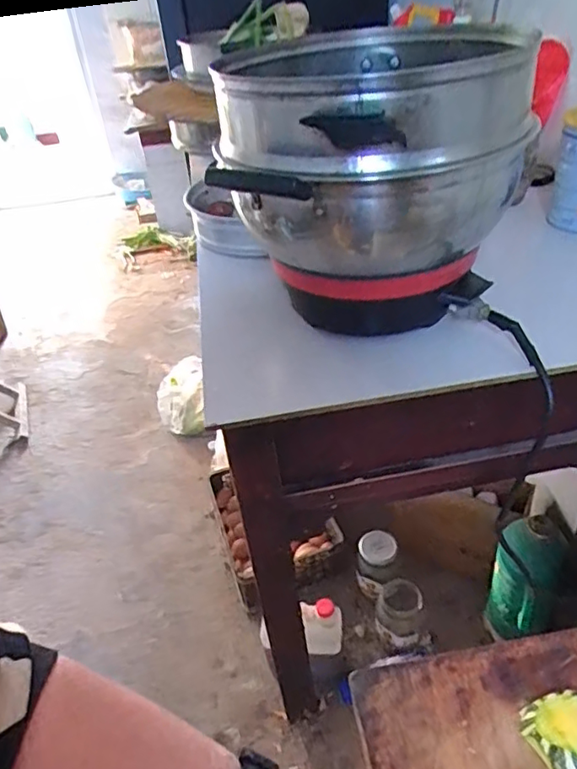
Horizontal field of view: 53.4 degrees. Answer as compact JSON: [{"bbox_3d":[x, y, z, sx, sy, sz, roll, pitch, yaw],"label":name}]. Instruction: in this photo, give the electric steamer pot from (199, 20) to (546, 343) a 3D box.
[{"bbox_3d":[0.058,-0.188,0.561,0.257,0.257,0.231,-17,39,-14],"label":"electric steamer pot"}]

